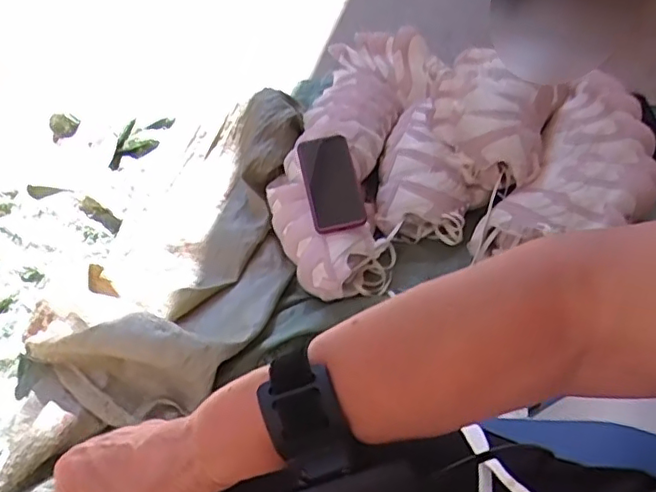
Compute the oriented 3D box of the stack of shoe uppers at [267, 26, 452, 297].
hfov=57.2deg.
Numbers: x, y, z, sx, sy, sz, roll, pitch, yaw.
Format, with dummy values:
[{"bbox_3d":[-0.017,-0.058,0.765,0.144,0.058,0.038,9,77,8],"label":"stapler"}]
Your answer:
[{"bbox_3d":[0.046,-0.164,1.095,0.231,0.159,0.572,14,52,12],"label":"stack of shoe uppers"}]

